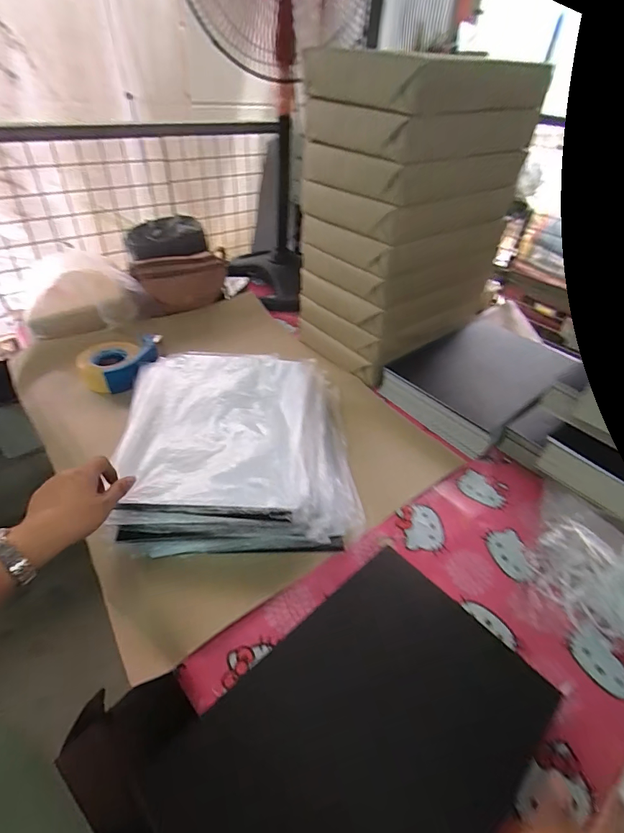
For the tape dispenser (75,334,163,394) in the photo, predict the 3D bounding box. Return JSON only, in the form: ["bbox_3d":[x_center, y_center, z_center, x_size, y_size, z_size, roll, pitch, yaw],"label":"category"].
[{"bbox_3d":[-0.409,-0.110,0.865,0.158,0.066,0.130,-5,42,-8],"label":"tape dispenser"}]

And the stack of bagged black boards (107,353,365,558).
[{"bbox_3d":[-0.124,0.028,0.698,0.360,0.090,0.410,-5,44,-2],"label":"stack of bagged black boards"}]

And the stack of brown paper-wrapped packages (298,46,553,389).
[{"bbox_3d":[0.198,-0.409,0.880,0.392,0.517,0.267,-23,47,-28],"label":"stack of brown paper-wrapped packages"}]

